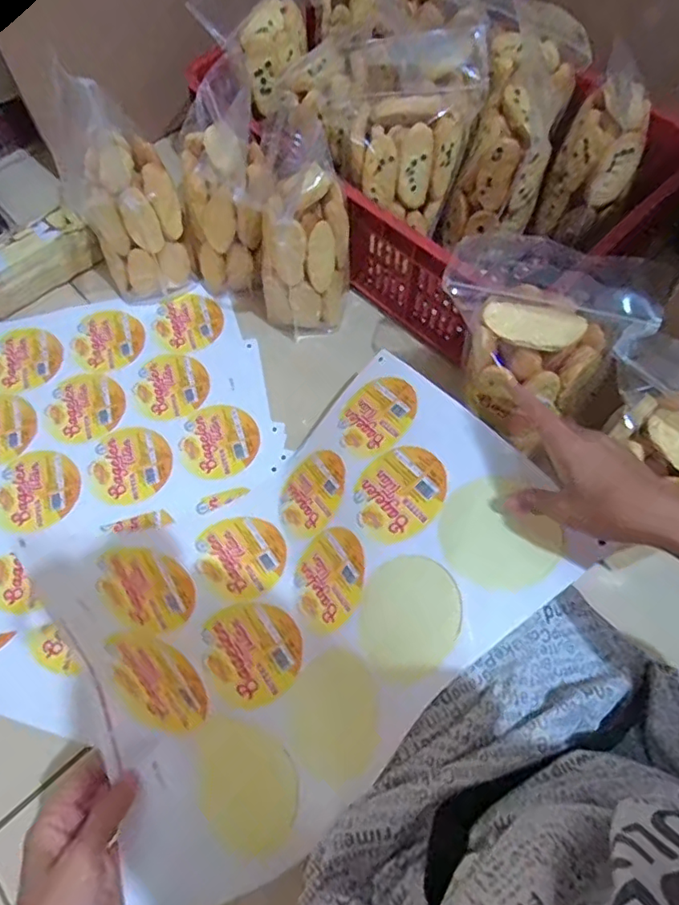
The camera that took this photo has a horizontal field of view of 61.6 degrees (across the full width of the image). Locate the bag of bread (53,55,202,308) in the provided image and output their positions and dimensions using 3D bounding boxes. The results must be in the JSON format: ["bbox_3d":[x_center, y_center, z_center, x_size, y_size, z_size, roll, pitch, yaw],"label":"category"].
[{"bbox_3d":[-0.263,-0.304,0.707,0.101,0.209,0.161,-29,68,-17],"label":"bag of bread"}]

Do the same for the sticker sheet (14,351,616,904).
[{"bbox_3d":[-0.027,0.118,0.511,0.406,0.167,0.297,-32,69,-18],"label":"sticker sheet"}]

